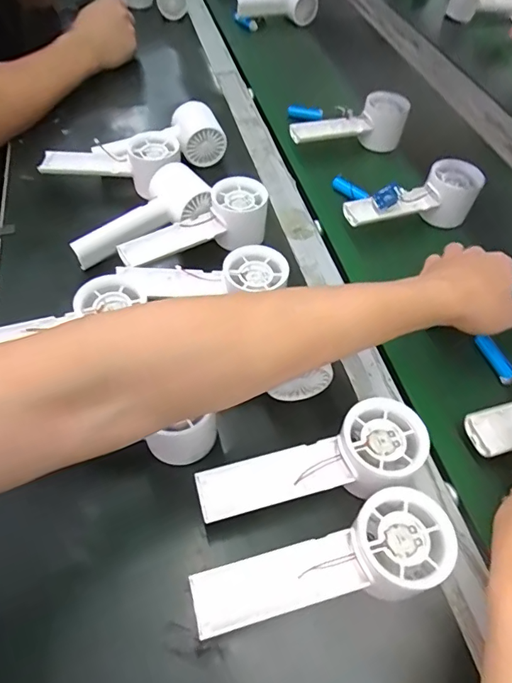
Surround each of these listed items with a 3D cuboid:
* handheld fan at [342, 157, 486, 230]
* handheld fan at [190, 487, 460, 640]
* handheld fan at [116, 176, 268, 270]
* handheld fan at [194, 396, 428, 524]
[{"bbox_3d":[0.178,-0.160,0.526,0.169,0.052,0.054,-15,55,-12],"label":"handheld fan"},{"bbox_3d":[0.043,0.143,0.282,0.159,0.040,0.056,-17,55,-13],"label":"handheld fan"},{"bbox_3d":[-0.061,-0.115,0.479,0.159,0.049,0.051,-26,57,-5],"label":"handheld fan"},{"bbox_3d":[0.042,0.095,0.324,0.157,0.053,0.057,-17,55,-14],"label":"handheld fan"}]

